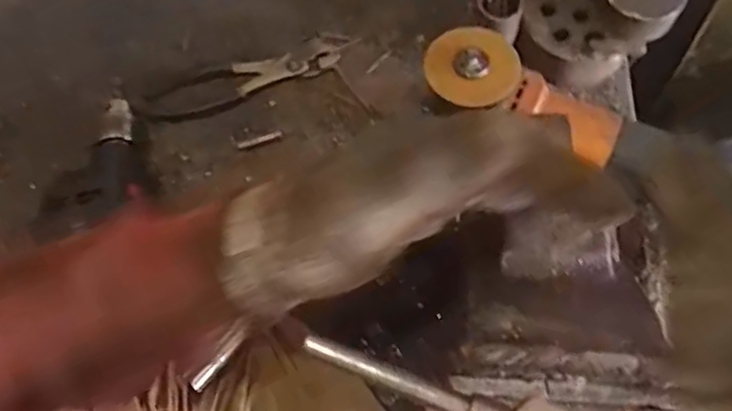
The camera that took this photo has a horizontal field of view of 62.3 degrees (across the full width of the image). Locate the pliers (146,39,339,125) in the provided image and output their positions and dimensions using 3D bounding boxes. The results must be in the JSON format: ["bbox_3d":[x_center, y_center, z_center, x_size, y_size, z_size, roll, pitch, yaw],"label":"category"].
[{"bbox_3d":[-0.126,-0.128,0.627,0.196,0.026,0.051,-16,68,-4],"label":"pliers"}]

